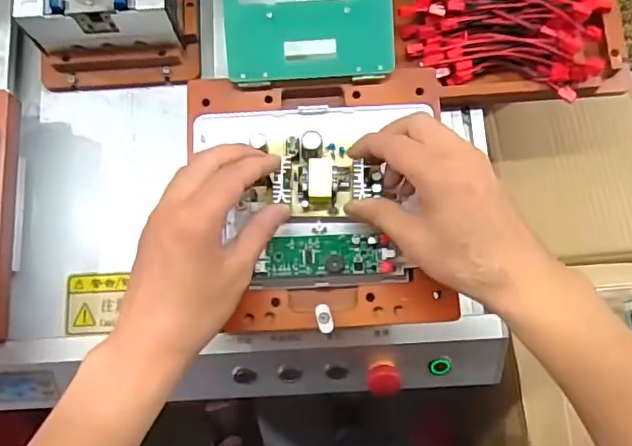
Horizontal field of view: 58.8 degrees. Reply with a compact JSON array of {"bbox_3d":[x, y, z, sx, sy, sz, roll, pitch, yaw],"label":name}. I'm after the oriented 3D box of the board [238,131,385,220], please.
[{"bbox_3d":[-0.001,-0.034,0.411,0.099,0.030,0.057,9,83,4],"label":"board"}]

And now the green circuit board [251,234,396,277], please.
[{"bbox_3d":[0.008,0.023,0.409,0.097,0.009,0.029,-2,83,2],"label":"green circuit board"}]

